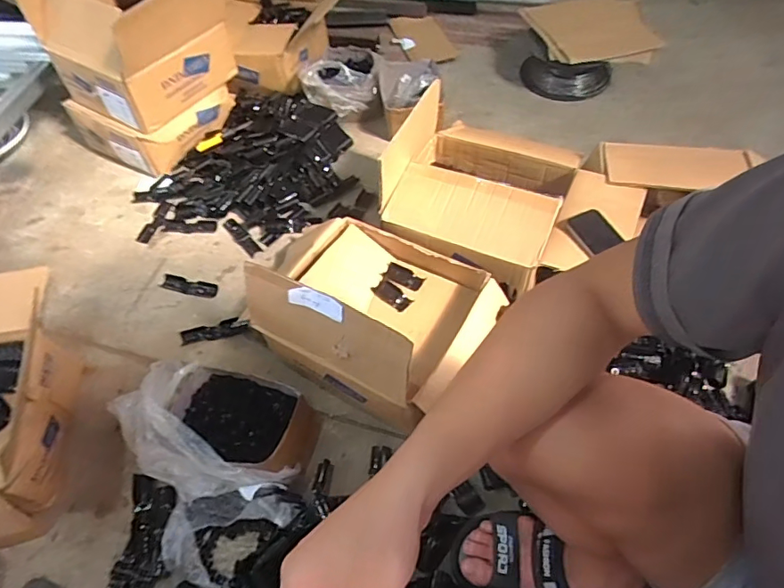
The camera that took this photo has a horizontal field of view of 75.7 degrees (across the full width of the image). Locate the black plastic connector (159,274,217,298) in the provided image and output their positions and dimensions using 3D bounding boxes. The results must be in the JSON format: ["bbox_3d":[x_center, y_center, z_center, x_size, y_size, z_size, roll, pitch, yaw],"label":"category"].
[{"bbox_3d":[-0.431,-0.016,1.074,0.133,0.014,0.035,14,57,13],"label":"black plastic connector"}]

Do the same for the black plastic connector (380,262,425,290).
[{"bbox_3d":[0.021,-0.034,0.959,0.076,0.014,0.035,24,60,19],"label":"black plastic connector"}]

